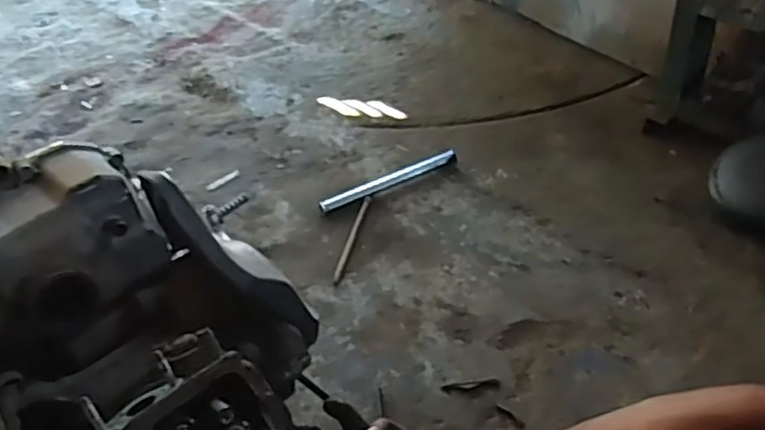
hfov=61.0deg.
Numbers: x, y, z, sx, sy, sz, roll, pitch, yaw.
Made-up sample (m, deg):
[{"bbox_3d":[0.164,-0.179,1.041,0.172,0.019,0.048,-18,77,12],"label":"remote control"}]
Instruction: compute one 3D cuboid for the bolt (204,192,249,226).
[{"bbox_3d":[-0.211,-0.011,0.882,0.061,0.024,0.018,-34,48,-29],"label":"bolt"}]

